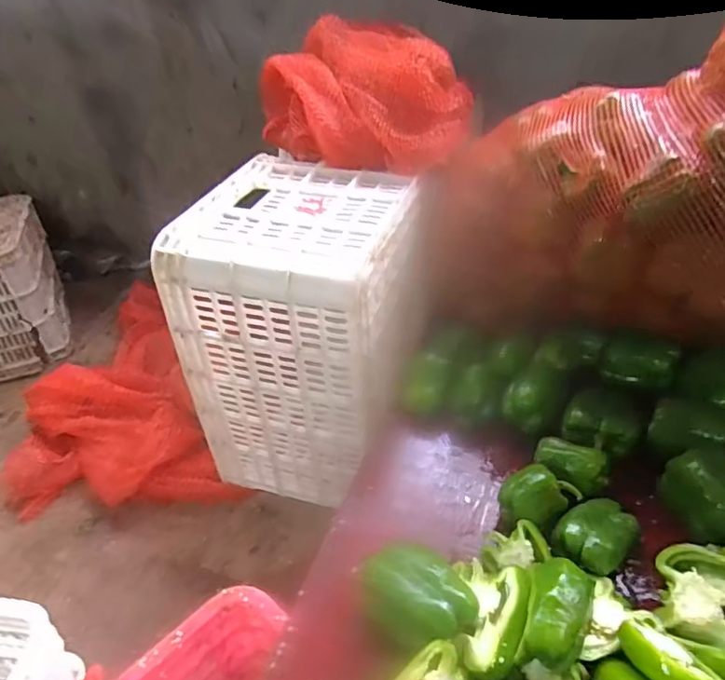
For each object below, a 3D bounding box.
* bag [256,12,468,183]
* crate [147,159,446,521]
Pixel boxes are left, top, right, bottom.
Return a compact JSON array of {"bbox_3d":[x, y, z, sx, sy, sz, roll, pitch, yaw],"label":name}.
[{"bbox_3d":[0.005,-0.403,0.910,0.230,0.157,0.362,-33,47,-31],"label":"bag"},{"bbox_3d":[-0.074,-0.008,0.908,0.295,0.447,0.309,11,41,18],"label":"crate"}]

